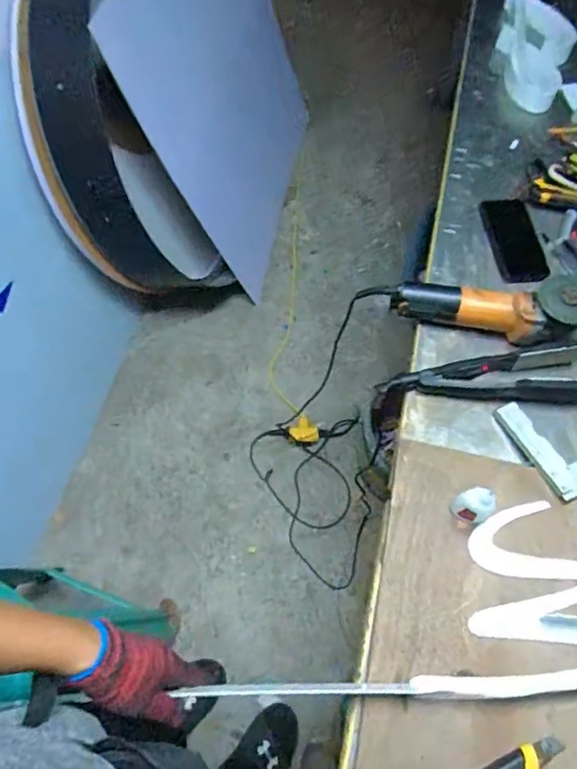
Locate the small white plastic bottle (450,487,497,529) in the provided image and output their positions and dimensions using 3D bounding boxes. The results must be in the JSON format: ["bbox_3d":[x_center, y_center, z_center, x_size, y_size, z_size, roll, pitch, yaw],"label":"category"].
[{"bbox_3d":[0.235,0.150,0.671,0.046,0.073,0.039,-24,66,-12],"label":"small white plastic bottle"}]

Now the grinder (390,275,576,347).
[{"bbox_3d":[0.302,-0.113,0.805,0.282,0.091,0.079,8,64,3],"label":"grinder"}]

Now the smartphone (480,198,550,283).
[{"bbox_3d":[0.395,-0.254,0.946,0.081,0.014,0.166,-13,72,4],"label":"smartphone"}]

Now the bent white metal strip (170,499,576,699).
[{"bbox_3d":[0.173,0.275,0.617,0.451,0.048,0.204,-11,64,-10],"label":"bent white metal strip"}]

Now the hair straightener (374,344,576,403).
[{"bbox_3d":[0.285,-0.017,0.780,0.297,0.050,0.076,2,64,0],"label":"hair straightener"}]

